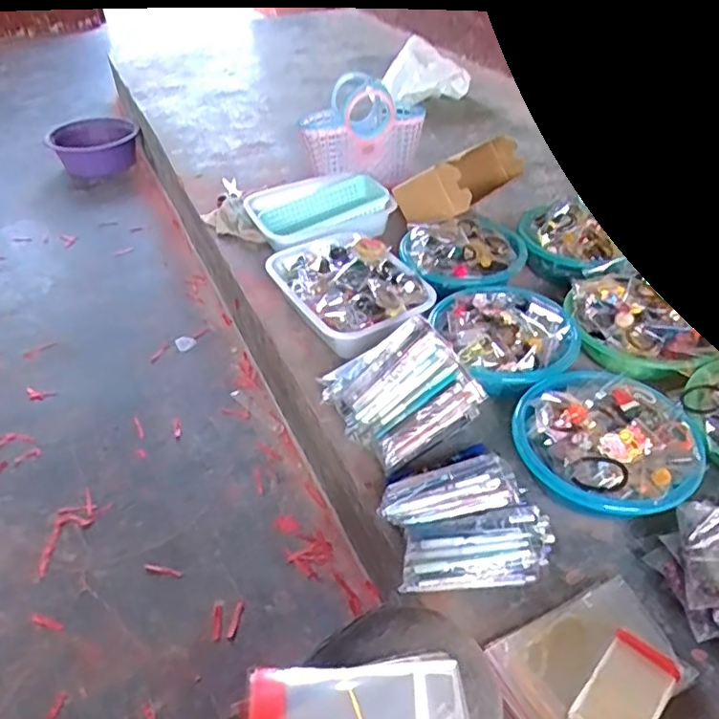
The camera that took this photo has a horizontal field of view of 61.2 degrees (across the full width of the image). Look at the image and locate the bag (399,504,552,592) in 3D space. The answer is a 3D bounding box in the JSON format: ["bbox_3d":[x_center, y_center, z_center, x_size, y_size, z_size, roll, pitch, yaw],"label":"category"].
[{"bbox_3d":[0.137,0.217,0.690,0.183,0.053,0.078,-6,41,-6],"label":"bag"}]

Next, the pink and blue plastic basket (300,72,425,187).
[{"bbox_3d":[0.013,-0.486,1.312,0.245,0.212,0.113,-22,45,-22],"label":"pink and blue plastic basket"}]

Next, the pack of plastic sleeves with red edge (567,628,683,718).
[{"bbox_3d":[0.260,0.326,0.593,0.064,0.007,0.119,31,50,31],"label":"pack of plastic sleeves with red edge"}]

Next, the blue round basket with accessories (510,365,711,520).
[{"bbox_3d":[0.313,0.111,0.776,0.216,0.088,0.195,31,50,31],"label":"blue round basket with accessories"}]

